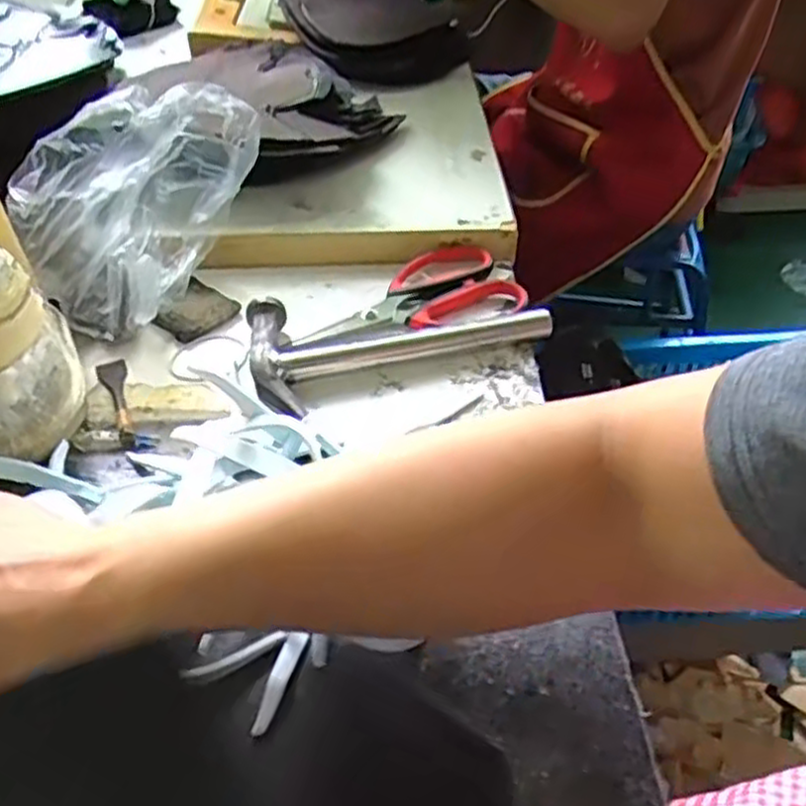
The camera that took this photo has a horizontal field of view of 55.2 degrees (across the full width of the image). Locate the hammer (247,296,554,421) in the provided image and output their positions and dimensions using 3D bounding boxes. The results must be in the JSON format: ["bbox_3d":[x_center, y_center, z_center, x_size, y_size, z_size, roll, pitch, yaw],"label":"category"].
[{"bbox_3d":[-0.004,-0.055,0.559,0.213,0.021,0.107,-14,44,-15],"label":"hammer"}]

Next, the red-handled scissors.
[{"bbox_3d":[0.002,-0.083,0.594,0.168,0.014,0.083,-15,45,-16],"label":"red-handled scissors"}]

